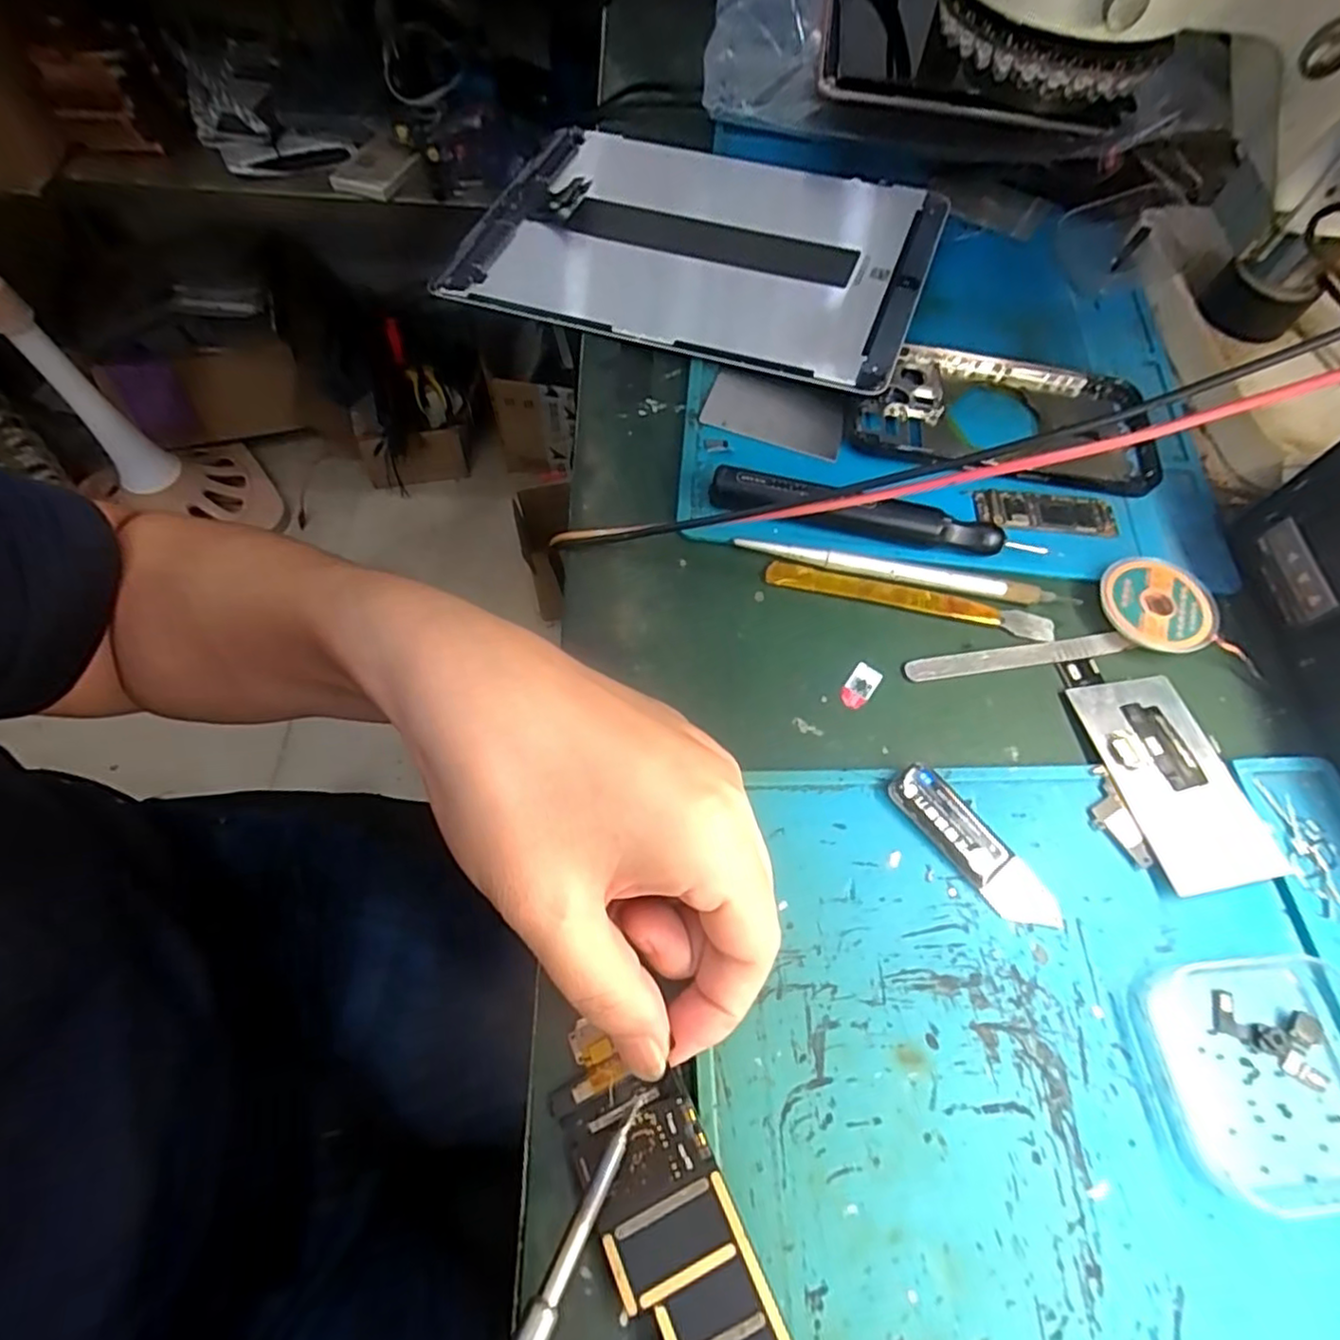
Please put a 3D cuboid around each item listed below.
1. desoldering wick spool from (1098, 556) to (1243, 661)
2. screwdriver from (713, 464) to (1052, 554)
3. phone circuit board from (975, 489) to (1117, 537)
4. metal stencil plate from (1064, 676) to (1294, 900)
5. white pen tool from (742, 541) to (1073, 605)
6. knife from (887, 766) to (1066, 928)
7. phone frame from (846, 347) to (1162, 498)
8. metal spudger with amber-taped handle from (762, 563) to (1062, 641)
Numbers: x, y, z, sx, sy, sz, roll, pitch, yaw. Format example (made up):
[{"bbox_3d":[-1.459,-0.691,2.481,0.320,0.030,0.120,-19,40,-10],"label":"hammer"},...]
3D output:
[{"bbox_3d":[0.204,-0.026,0.275,0.047,0.009,0.043,1,64,-2],"label":"desoldering wick spool"},{"bbox_3d":[0.085,-0.064,0.278,0.136,0.020,0.017,13,64,4],"label":"screwdriver"},{"bbox_3d":[0.169,-0.070,0.297,0.061,0.004,0.020,5,64,0],"label":"phone circuit board"},{"bbox_3d":[0.186,0.039,0.245,0.046,0.004,0.079,-9,65,-7],"label":"metal stencil plate"},{"bbox_3d":[0.099,-0.041,0.278,0.142,0.006,0.008,10,64,2],"label":"white pen tool"},{"bbox_3d":[0.105,0.061,0.228,0.019,0.007,0.067,-36,71,-18],"label":"knife"},{"bbox_3d":[0.159,-0.122,0.316,0.144,0.008,0.069,9,64,2],"label":"phone frame"},{"bbox_3d":[0.100,-0.030,0.275,0.120,0.004,0.010,11,64,3],"label":"metal spudger with amber-taped handle"}]

